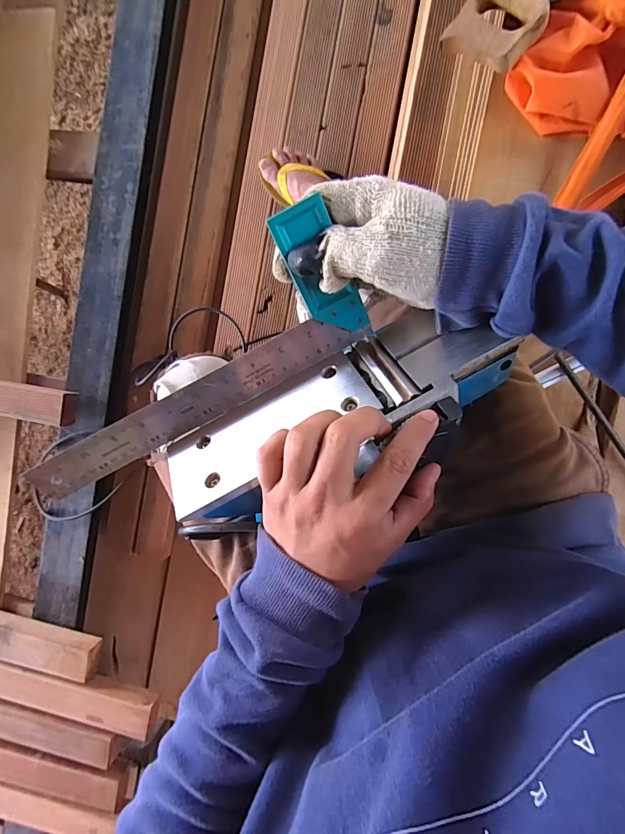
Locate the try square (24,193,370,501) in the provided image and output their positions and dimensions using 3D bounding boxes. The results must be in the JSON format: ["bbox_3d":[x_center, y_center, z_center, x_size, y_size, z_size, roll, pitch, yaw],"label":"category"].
[{"bbox_3d":[-0.103,-0.035,0.295,0.296,0.015,0.108,-28,124,2],"label":"try square"}]

